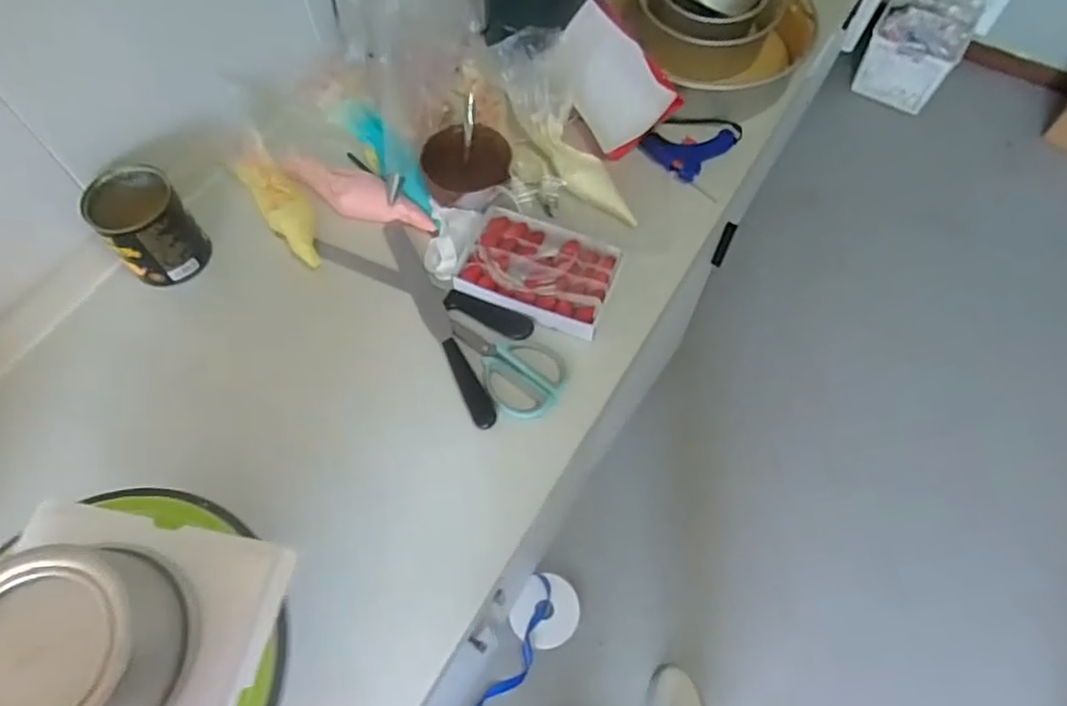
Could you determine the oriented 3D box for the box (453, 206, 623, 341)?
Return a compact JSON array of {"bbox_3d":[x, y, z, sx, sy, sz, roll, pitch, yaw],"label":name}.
[{"bbox_3d":[0.009,-0.107,0.820,0.183,0.041,0.136,21,64,10],"label":"box"}]

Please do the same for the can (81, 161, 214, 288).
[{"bbox_3d":[-0.475,-0.157,0.808,0.100,0.107,0.095,0,63,0],"label":"can"}]

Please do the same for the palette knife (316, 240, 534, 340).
[{"bbox_3d":[-0.146,-0.087,0.826,0.311,0.018,0.028,23,65,11],"label":"palette knife"}]

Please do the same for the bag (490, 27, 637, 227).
[{"bbox_3d":[0.043,-0.300,0.894,0.099,0.083,0.311,-25,81,-12],"label":"bag"}]

